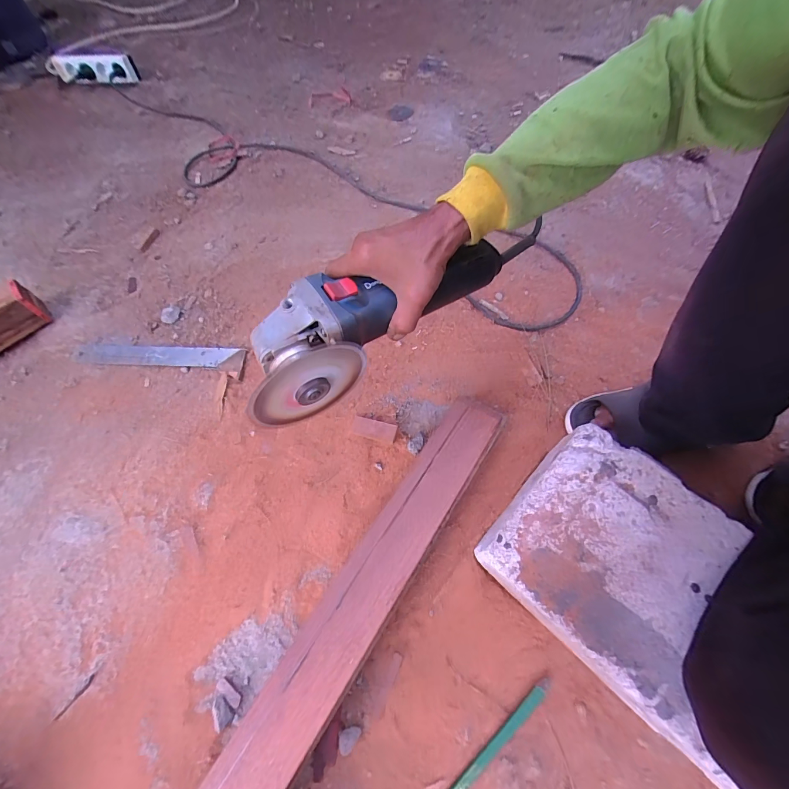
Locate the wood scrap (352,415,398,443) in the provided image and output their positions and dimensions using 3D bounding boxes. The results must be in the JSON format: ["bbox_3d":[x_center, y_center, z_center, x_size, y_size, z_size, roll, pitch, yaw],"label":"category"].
[{"bbox_3d":[-0.029,0.050,0.506,0.063,0.013,0.026,12,66,9],"label":"wood scrap"}]

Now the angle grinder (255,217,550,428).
[{"bbox_3d":[0.009,-0.089,0.342,0.336,0.083,0.081,-34,67,-21],"label":"angle grinder"}]

